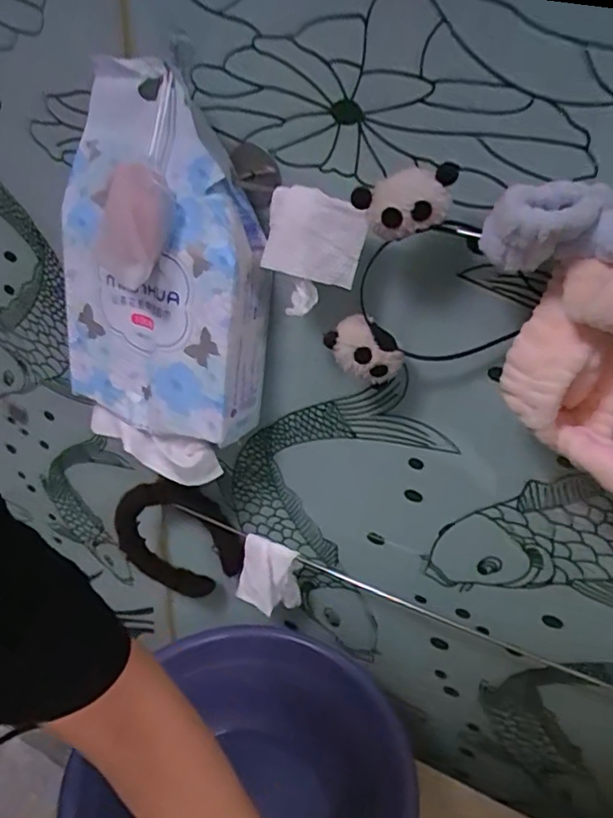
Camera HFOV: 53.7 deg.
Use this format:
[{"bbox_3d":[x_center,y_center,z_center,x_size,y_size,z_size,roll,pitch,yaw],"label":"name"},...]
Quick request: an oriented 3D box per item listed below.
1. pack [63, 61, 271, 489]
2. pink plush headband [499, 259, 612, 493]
[{"bbox_3d":[-0.145,-0.118,0.593,0.216,0.345,0.110,25,36,31],"label":"pack"},{"bbox_3d":[0.203,-0.036,0.416,0.118,0.146,0.063,23,36,29],"label":"pink plush headband"}]

